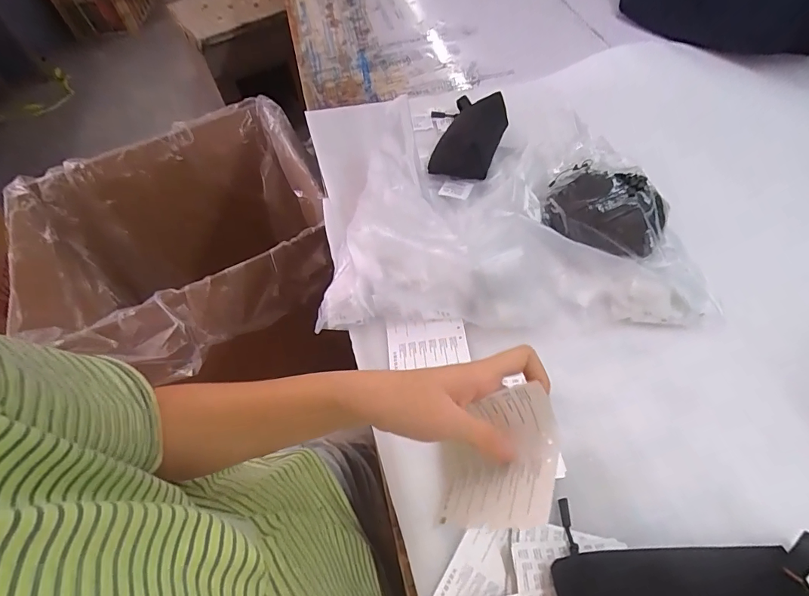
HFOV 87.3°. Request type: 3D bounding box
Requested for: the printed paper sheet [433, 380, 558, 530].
[{"bbox_3d":[0.056,0.107,0.280,0.084,0.024,0.080,-23,40,37],"label":"printed paper sheet"}]

